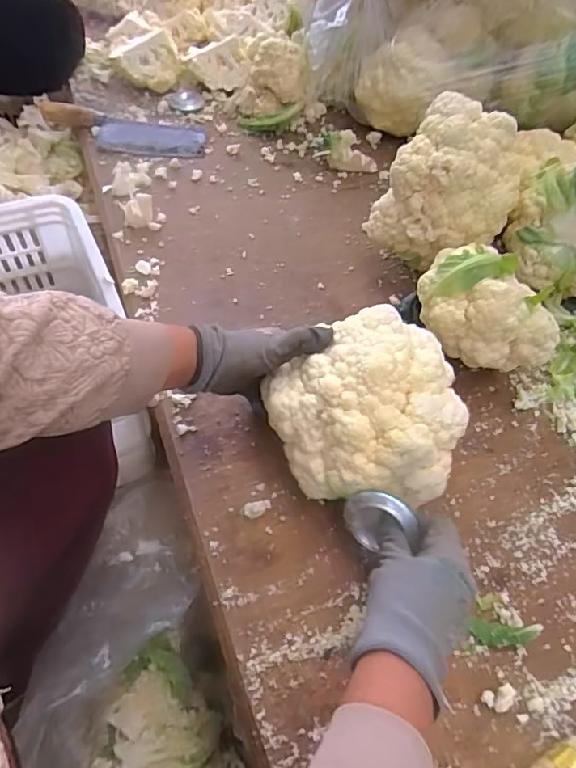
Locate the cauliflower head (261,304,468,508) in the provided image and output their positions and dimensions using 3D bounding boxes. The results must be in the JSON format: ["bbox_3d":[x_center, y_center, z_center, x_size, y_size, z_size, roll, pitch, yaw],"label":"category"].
[{"bbox_3d":[0.074,0.023,0.445,0.156,0.094,0.149,-18,58,-17],"label":"cauliflower head"}]

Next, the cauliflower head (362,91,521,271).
[{"bbox_3d":[0.200,-0.242,0.643,0.152,0.163,0.121,30,56,14],"label":"cauliflower head"}]

